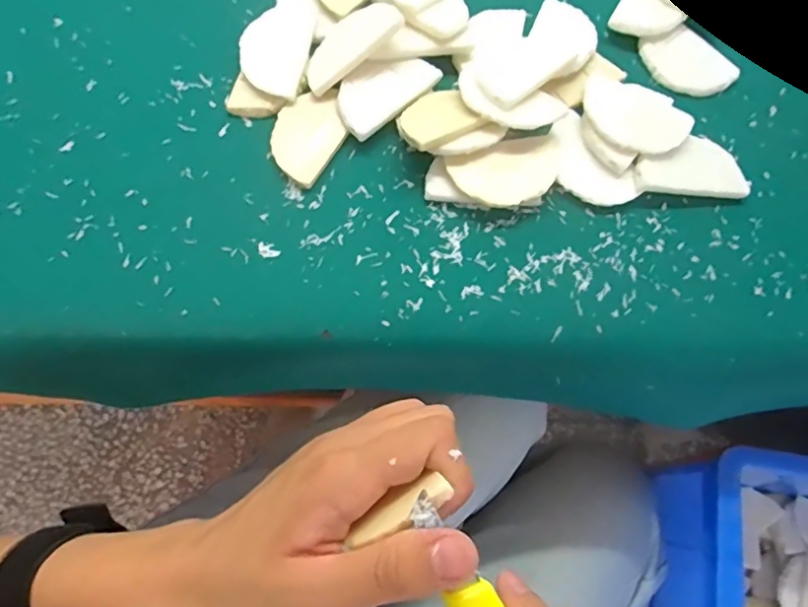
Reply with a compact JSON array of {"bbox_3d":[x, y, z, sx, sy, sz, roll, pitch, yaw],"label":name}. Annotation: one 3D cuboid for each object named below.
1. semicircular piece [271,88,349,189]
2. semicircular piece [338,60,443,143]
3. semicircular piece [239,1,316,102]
[{"bbox_3d":[-0.060,-0.106,0.357,0.043,0.008,0.059,30,76,7],"label":"semicircular piece"},{"bbox_3d":[-0.012,-0.134,0.361,0.067,0.007,0.036,-37,78,-10],"label":"semicircular piece"},{"bbox_3d":[-0.083,-0.167,0.375,0.044,0.008,0.071,12,75,3],"label":"semicircular piece"}]

